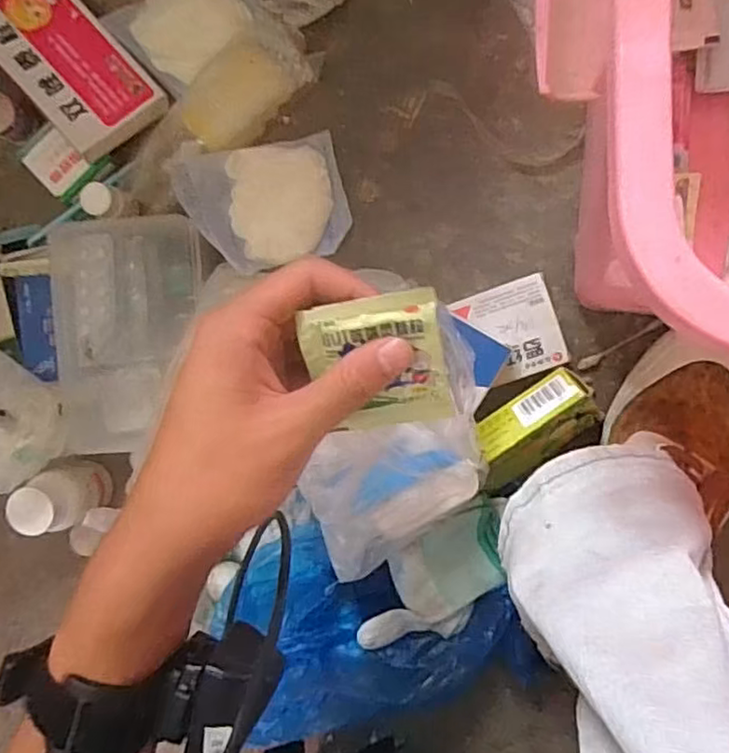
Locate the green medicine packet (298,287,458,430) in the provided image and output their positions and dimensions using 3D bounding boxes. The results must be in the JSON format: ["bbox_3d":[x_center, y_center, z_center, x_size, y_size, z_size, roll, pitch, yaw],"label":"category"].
[{"bbox_3d":[0.008,-0.004,0.277,0.055,0.009,0.067,-7,129,13],"label":"green medicine packet"}]

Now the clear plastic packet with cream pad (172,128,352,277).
[{"bbox_3d":[-0.074,-0.133,0.491,0.119,0.015,0.091,-17,95,-11],"label":"clear plastic packet with cream pad"}]

